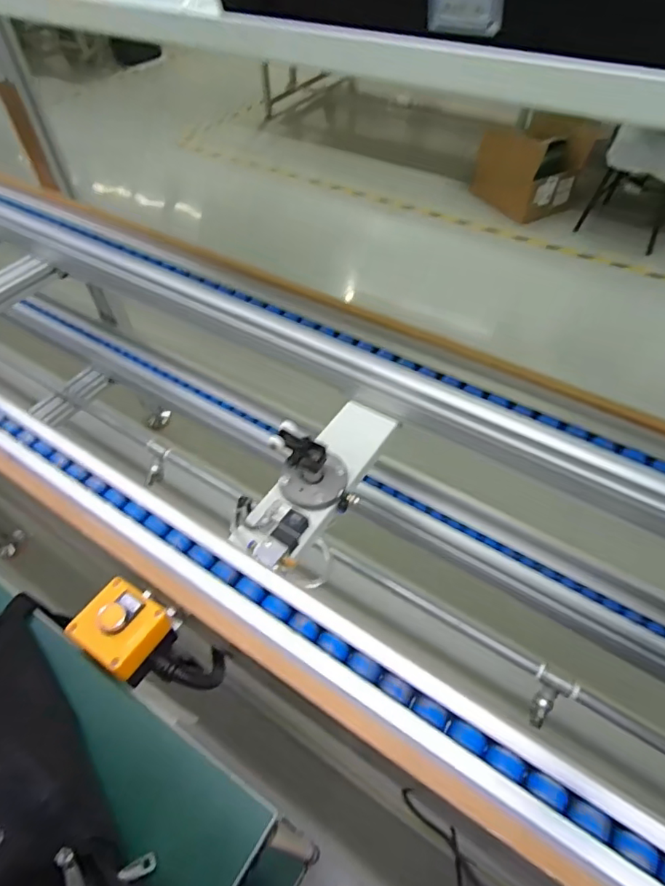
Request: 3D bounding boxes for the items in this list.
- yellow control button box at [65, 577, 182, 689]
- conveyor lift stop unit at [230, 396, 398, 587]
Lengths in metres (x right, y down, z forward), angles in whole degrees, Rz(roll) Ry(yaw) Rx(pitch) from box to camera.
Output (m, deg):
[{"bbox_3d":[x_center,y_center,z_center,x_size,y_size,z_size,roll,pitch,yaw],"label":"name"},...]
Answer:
[{"bbox_3d":[-0.222,0.203,0.561,0.085,0.069,0.080,26,57,22],"label":"yellow control button box"},{"bbox_3d":[-0.016,0.034,0.774,0.124,0.109,0.326,28,58,23],"label":"conveyor lift stop unit"}]

